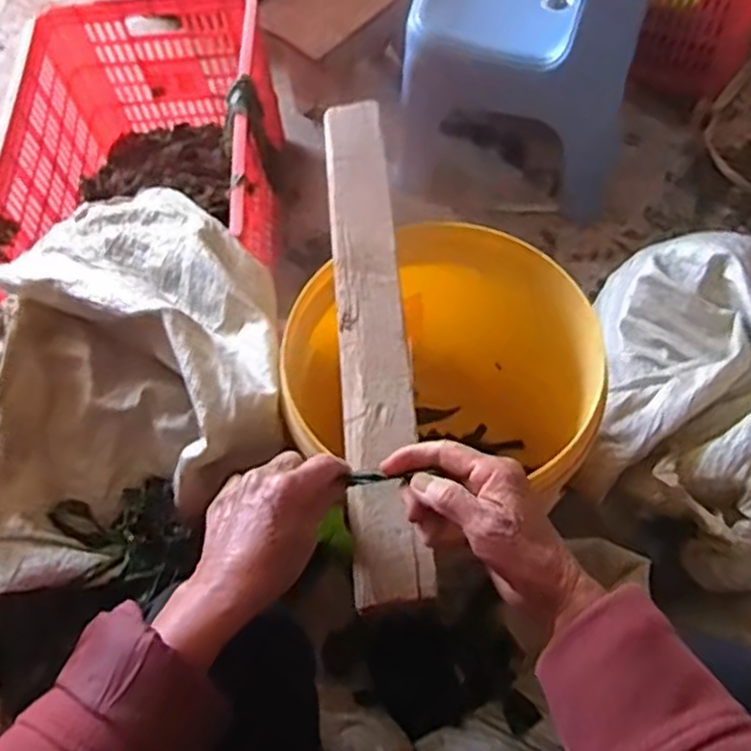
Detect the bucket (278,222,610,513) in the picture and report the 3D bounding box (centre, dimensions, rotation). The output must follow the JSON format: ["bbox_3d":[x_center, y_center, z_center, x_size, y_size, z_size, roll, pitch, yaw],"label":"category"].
[{"bbox_3d":[0.076,0.047,0.832,0.308,0.402,0.291,-2,63,3],"label":"bucket"}]

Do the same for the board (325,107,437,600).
[{"bbox_3d":[-0.004,-0.064,0.672,0.061,0.016,0.536,-5,59,1],"label":"board"}]

